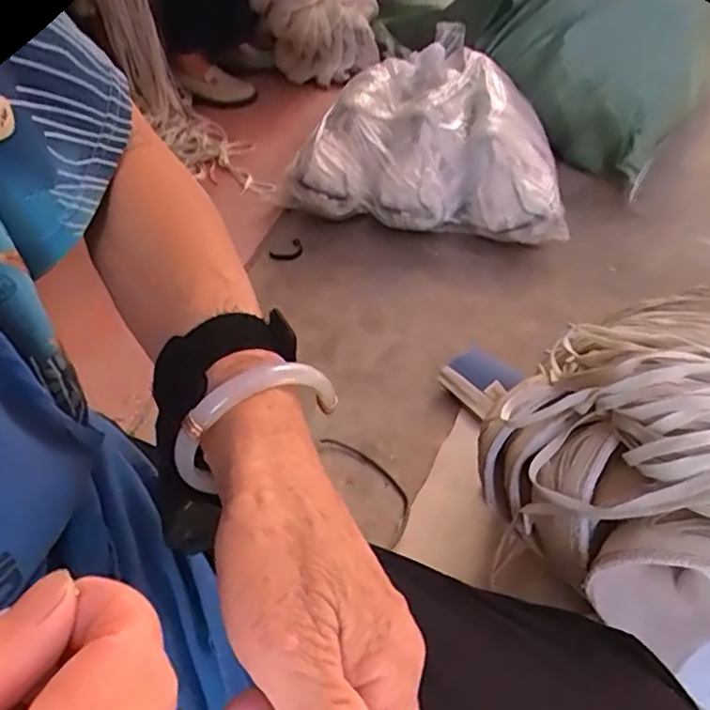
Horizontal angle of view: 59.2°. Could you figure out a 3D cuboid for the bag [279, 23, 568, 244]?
[{"bbox_3d":[0.180,-0.437,1.192,0.450,0.156,0.506,12,47,17],"label":"bag"}]

